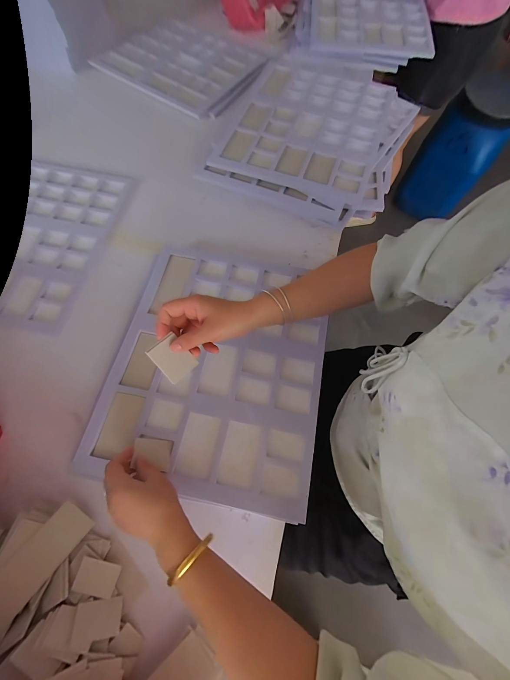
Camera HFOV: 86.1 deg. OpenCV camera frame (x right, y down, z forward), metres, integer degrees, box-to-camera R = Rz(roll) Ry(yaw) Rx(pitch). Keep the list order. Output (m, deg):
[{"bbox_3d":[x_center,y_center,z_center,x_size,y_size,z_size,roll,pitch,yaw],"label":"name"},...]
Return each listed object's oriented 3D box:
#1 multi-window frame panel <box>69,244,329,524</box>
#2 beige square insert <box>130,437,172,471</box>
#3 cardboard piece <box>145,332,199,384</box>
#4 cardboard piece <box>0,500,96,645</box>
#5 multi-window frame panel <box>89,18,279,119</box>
[{"bbox_3d":[-0.062,0.031,0.475,0.349,0.024,0.423,9,68,6],"label":"multi-window frame panel"},{"bbox_3d":[-0.153,0.168,0.407,0.053,0.007,0.041,12,56,-15],"label":"beige square insert"},{"bbox_3d":[-0.108,0.023,0.358,0.042,0.004,0.056,-42,99,-20],"label":"cardboard piece"},{"bbox_3d":[-0.306,0.311,0.365,0.062,0.004,0.166,37,60,-3],"label":"cardboard piece"},{"bbox_3d":[-0.228,-0.894,0.861,0.483,0.031,0.416,30,70,10],"label":"multi-window frame panel"}]

